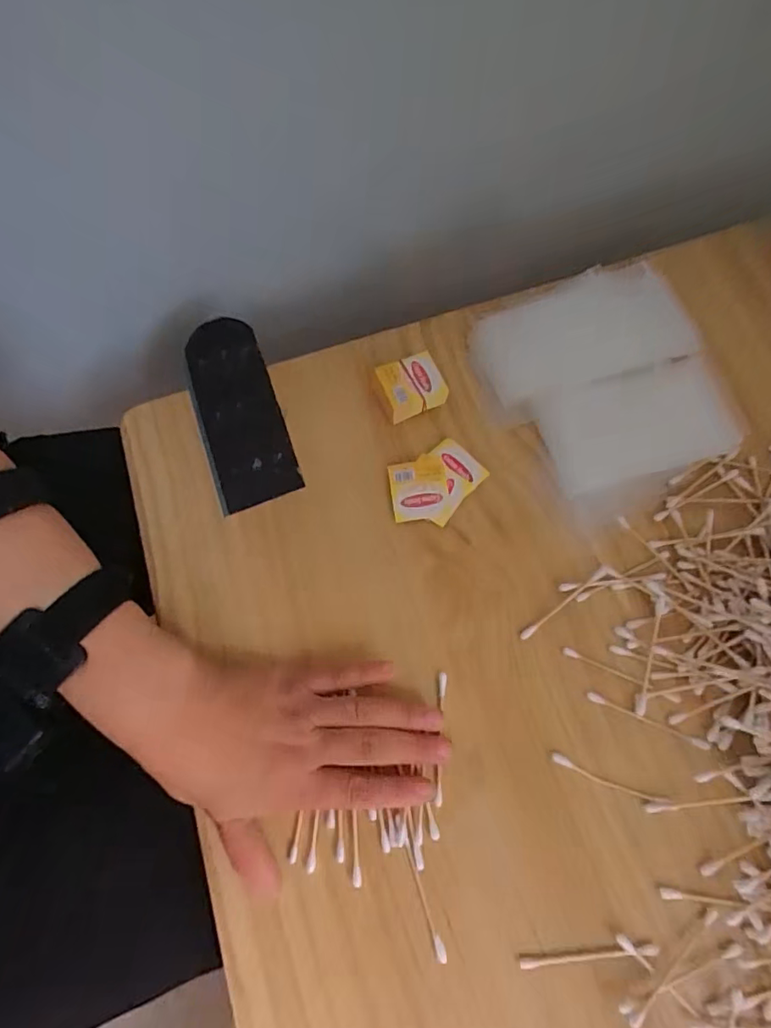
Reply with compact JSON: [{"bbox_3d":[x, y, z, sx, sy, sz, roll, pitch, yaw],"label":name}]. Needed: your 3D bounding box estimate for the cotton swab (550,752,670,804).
[{"bbox_3d":[0.128,0.153,0.299,0.066,0.004,0.006,20,71,10],"label":"cotton swab"}]

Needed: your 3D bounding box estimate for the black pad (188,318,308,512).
[{"bbox_3d":[-0.115,-0.089,0.396,0.060,0.012,0.176,-20,69,-5],"label":"black pad"}]

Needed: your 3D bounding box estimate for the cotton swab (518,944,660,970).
[{"bbox_3d":[0.105,0.229,0.269,0.071,0.004,0.005,-6,69,0],"label":"cotton swab"}]

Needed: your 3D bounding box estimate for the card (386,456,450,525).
[{"bbox_3d":[0.023,-0.017,0.366,0.038,0.004,0.045,-9,74,3],"label":"card"}]

